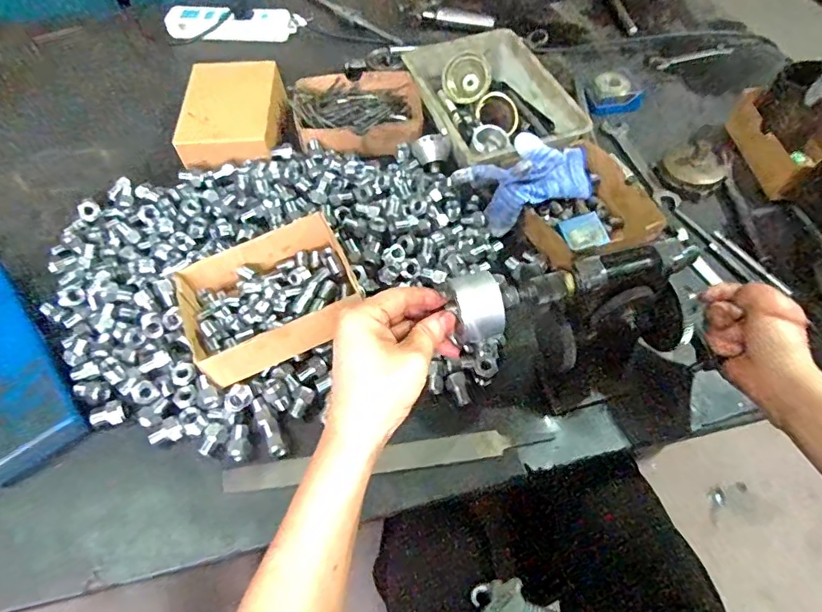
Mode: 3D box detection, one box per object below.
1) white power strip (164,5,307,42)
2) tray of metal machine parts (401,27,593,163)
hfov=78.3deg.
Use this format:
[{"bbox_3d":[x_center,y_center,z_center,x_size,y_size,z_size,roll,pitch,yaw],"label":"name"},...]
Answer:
[{"bbox_3d":[-0.299,-0.481,0.856,0.226,0.028,0.049,4,56,2],"label":"white power strip"},{"bbox_3d":[0.104,-0.281,0.700,0.174,0.065,0.255,-16,57,-11],"label":"tray of metal machine parts"}]

